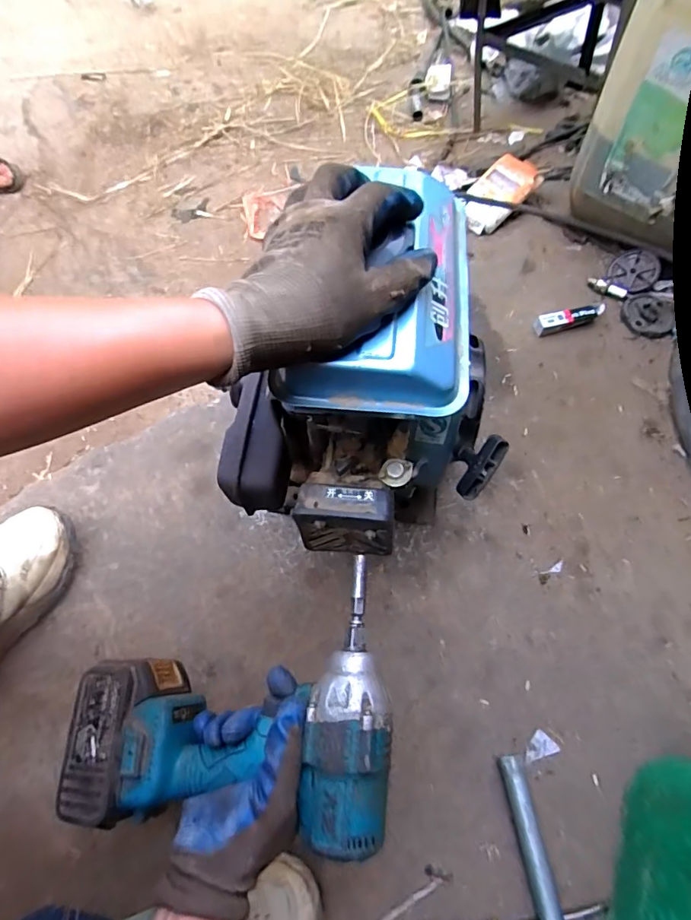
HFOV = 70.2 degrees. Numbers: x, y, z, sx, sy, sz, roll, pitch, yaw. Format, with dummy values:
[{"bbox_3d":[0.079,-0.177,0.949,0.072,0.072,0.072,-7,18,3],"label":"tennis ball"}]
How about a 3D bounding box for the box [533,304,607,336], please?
[{"bbox_3d":[0.331,-0.206,0.720,0.103,0.031,0.023,-11,66,-6],"label":"box"}]

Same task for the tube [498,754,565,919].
[{"bbox_3d":[0.176,0.361,0.468,0.023,0.025,0.137,-9,63,-3],"label":"tube"}]

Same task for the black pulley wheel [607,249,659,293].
[{"bbox_3d":[0.437,-0.287,0.745,0.065,0.012,0.069,-4,76,16],"label":"black pulley wheel"}]

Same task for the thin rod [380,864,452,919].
[{"bbox_3d":[0.038,0.422,0.454,0.135,0.004,0.018,-30,66,-13],"label":"thin rod"}]

